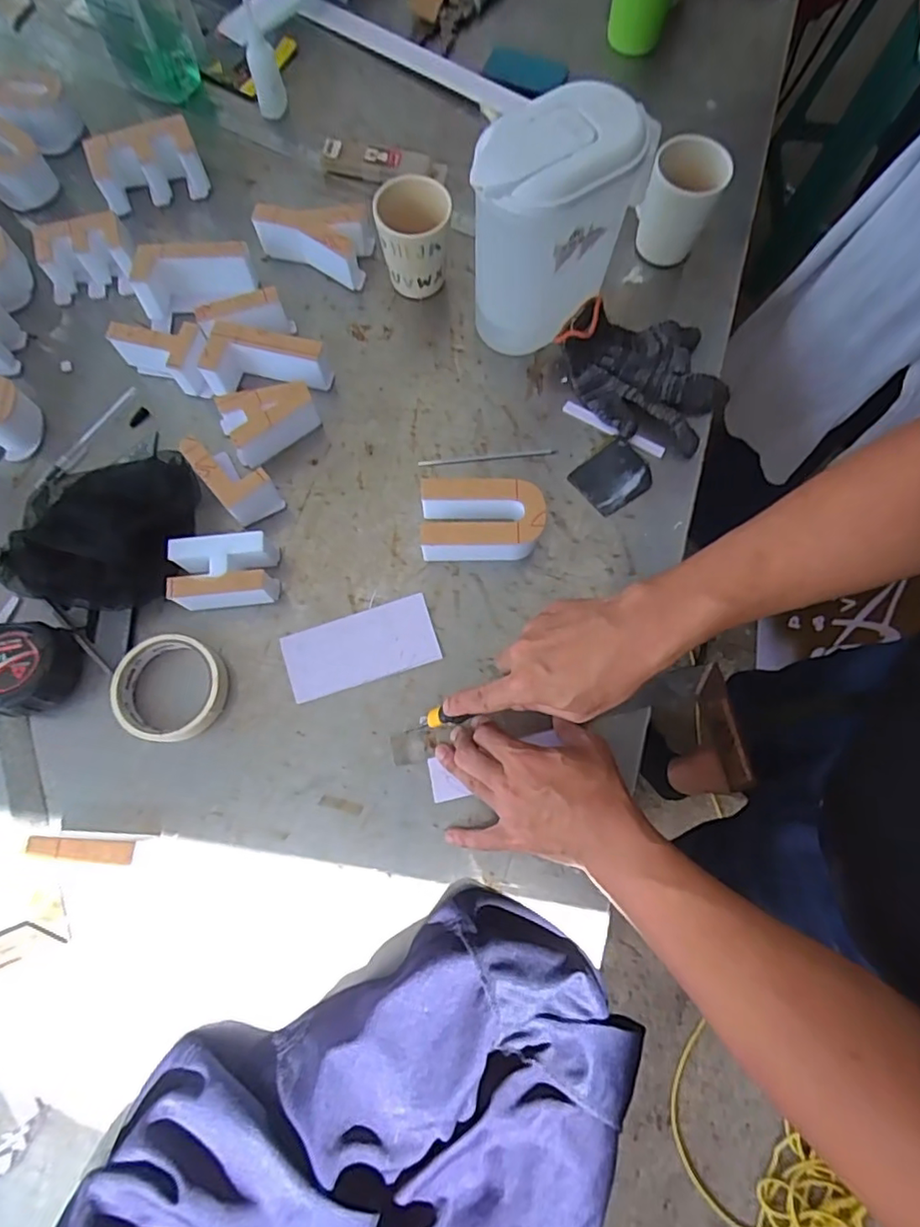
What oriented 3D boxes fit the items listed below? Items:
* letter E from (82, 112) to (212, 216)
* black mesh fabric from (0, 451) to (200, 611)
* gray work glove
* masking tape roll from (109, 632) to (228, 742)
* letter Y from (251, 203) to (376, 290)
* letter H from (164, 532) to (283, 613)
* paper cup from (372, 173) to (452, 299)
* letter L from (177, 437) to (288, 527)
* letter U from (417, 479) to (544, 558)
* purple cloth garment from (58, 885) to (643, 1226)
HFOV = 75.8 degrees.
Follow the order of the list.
[{"bbox_3d":[-0.344,-0.494,0.655,0.113,0.051,0.063,-19,74,-5],"label":"letter E"},{"bbox_3d":[-0.315,-0.081,0.530,0.151,0.064,0.156,10,75,3],"label":"black mesh fabric"},{"bbox_3d":[0.191,-0.239,0.579,0.141,0.045,0.171,-32,77,-8],"label":"gray work glove"},{"bbox_3d":[-0.244,0.064,0.506,0.091,0.030,0.088,0,74,1],"label":"masking tape roll"},{"bbox_3d":[-0.152,-0.389,0.615,0.121,0.050,0.067,9,75,2],"label":"letter Y"},{"bbox_3d":[-0.208,-0.037,0.522,0.086,0.050,0.056,-7,75,-2],"label":"letter H"},{"bbox_3d":[-0.044,-0.368,0.592,0.069,0.088,0.067,0,74,1],"label":"paper cup"},{"bbox_3d":[-0.211,-0.128,0.551,0.048,0.048,0.088,-40,78,-10],"label":"letter L"},{"bbox_3d":[0.021,-0.085,0.538,0.110,0.045,0.064,-2,75,-1],"label":"letter U"},{"bbox_3d":[-0.058,0.386,0.393,0.396,0.070,0.266,-26,75,-7],"label":"purple cloth garment"}]

